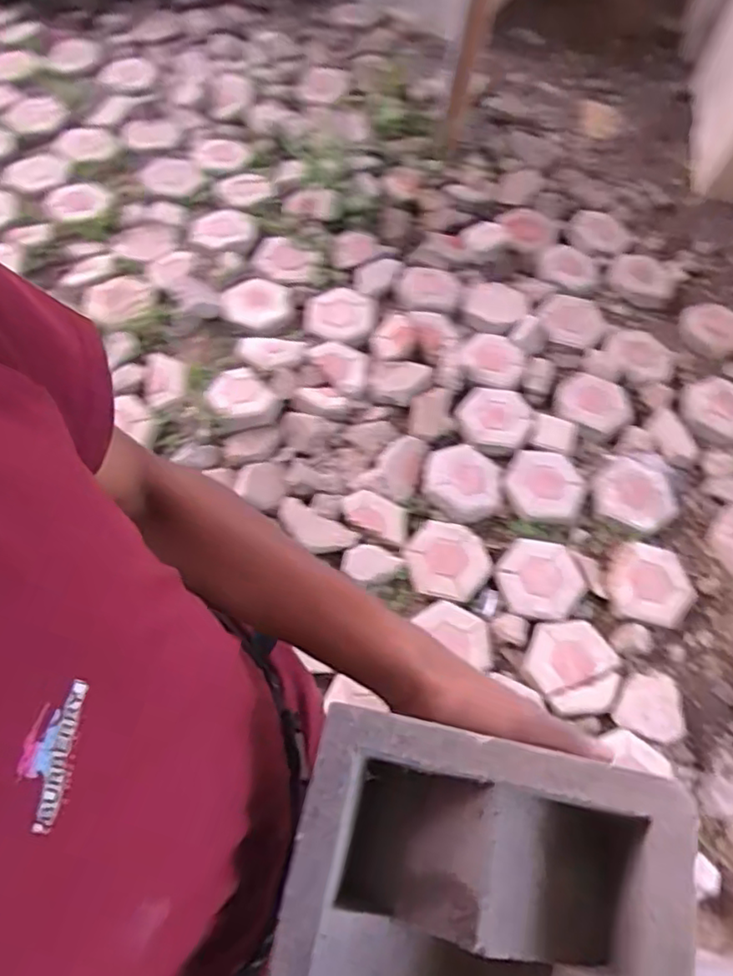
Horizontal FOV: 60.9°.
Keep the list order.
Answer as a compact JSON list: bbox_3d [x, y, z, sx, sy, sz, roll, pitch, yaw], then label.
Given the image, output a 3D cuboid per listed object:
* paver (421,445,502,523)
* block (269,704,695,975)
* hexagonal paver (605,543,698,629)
[{"bbox_3d":[0.252,-0.014,1.656,0.208,0.051,0.218,11,62,3],"label":"paver"},{"bbox_3d":[0.054,0.237,0.325,0.194,0.073,0.189,12,63,4],"label":"block"},{"bbox_3d":[0.711,0.238,1.559,0.220,0.047,0.228,9,61,1],"label":"hexagonal paver"}]

